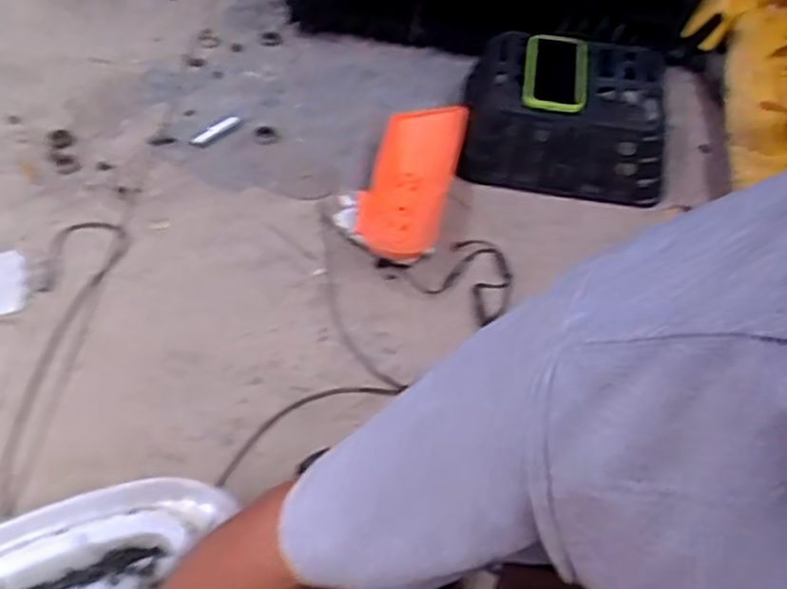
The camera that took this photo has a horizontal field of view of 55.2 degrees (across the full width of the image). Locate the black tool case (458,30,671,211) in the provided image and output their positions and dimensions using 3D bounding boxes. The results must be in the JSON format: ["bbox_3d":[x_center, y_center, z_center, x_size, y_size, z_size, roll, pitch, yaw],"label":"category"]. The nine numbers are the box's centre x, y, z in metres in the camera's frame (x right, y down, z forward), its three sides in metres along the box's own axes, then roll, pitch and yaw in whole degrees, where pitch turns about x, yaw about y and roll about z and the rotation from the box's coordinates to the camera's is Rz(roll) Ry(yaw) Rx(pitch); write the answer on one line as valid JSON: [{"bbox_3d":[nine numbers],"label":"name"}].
[{"bbox_3d":[0.256,-0.269,1.136,0.293,0.135,0.216,8,50,0],"label":"black tool case"}]

